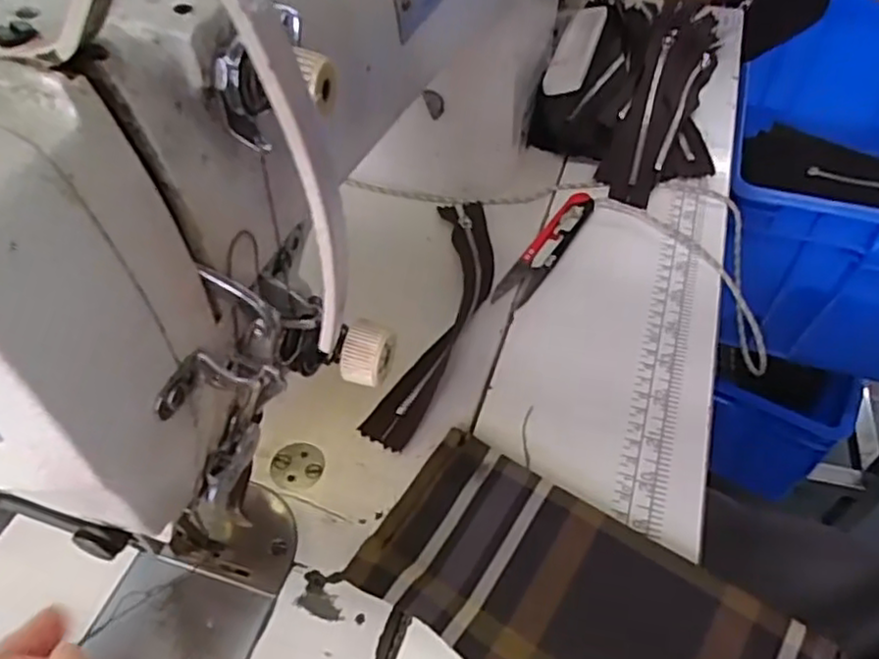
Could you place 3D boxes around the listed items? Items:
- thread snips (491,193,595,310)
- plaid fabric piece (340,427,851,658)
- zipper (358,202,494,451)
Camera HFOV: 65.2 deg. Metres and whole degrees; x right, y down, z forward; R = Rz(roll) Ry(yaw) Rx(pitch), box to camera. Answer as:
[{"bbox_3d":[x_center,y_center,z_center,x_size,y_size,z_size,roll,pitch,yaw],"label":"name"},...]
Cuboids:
[{"bbox_3d":[0.066,-0.051,0.425,0.021,0.017,0.100,28,53,22],"label":"thread snips"},{"bbox_3d":[0.059,0.114,0.277,0.182,0.011,0.089,27,55,22],"label":"plaid fabric piece"},{"bbox_3d":[0.002,-0.016,0.385,0.041,0.018,0.184,10,49,8],"label":"zipper"}]

